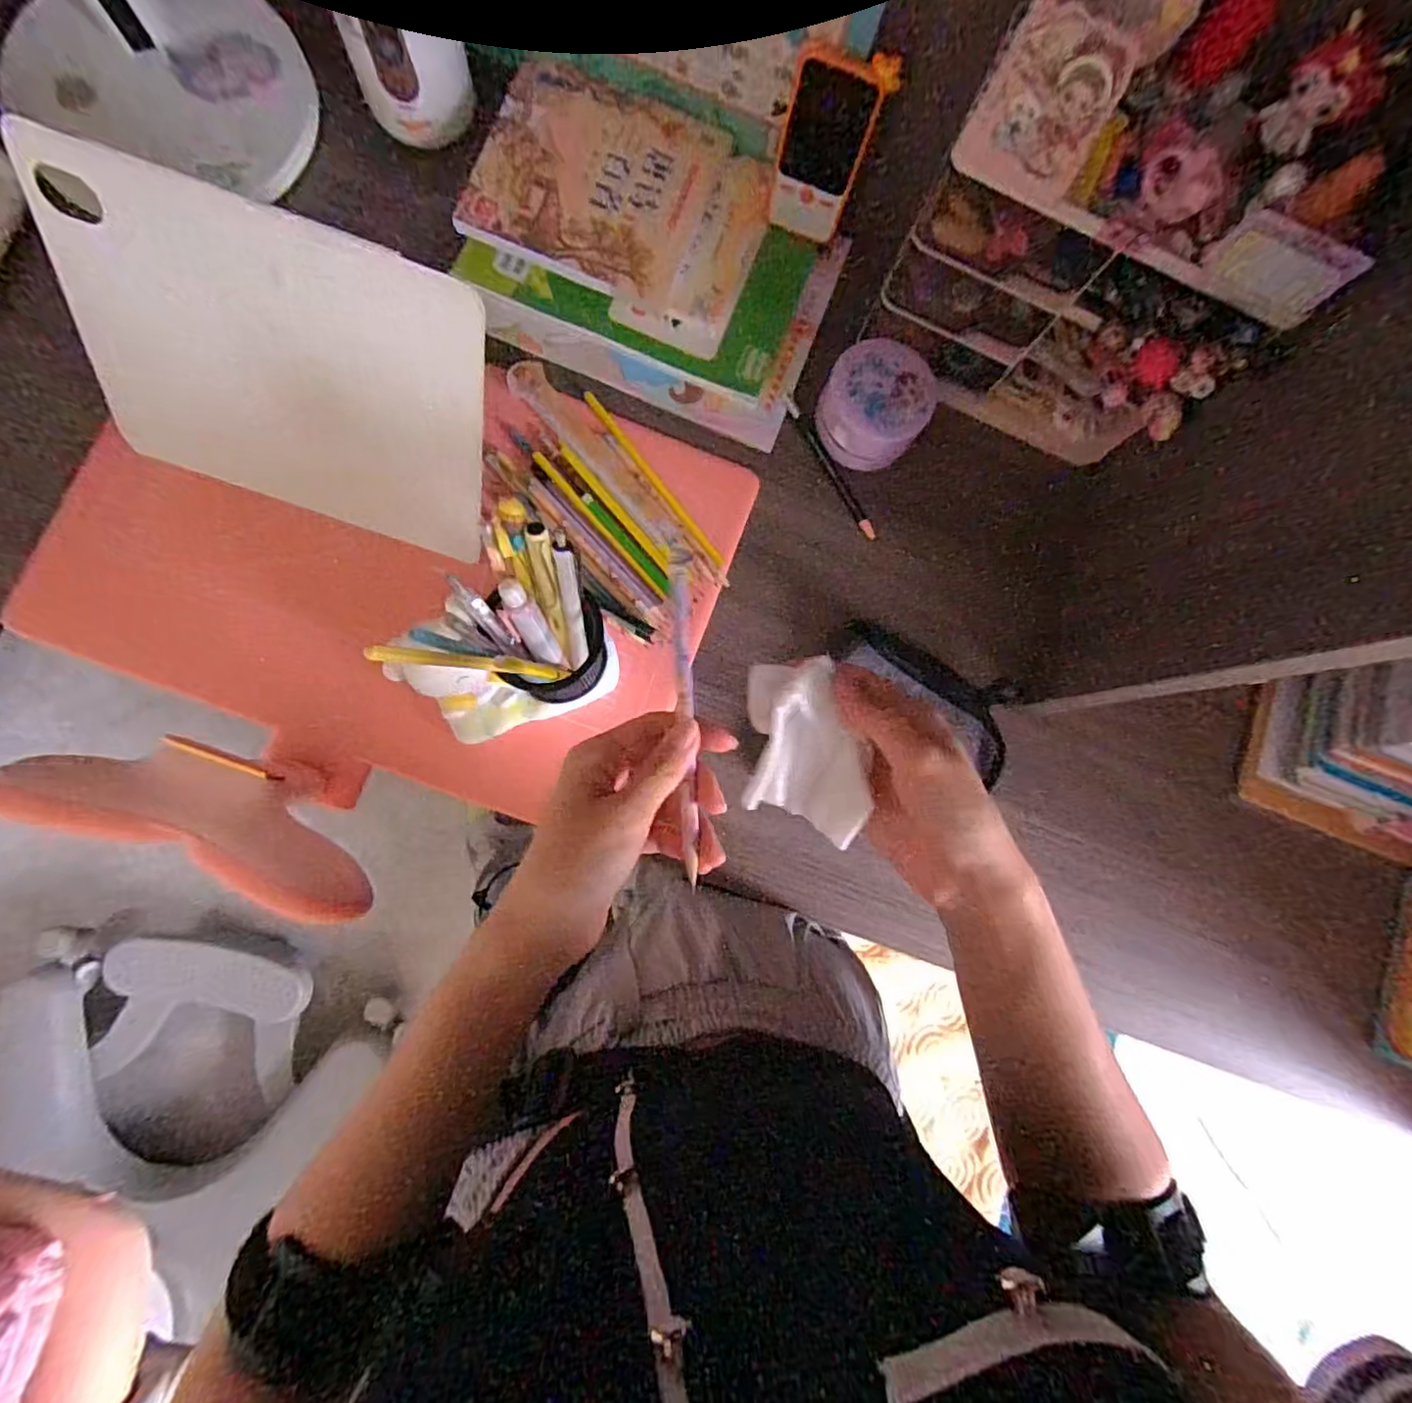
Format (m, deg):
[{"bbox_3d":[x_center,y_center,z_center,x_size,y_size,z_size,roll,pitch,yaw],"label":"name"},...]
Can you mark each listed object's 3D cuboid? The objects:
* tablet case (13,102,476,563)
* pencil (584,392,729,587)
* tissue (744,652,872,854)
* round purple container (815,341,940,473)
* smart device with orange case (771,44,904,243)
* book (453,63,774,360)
[{"bbox_3d":[-0.275,-0.210,0.413,0.267,0.182,0.010,17,41,-2],"label":"tablet case"},{"bbox_3d":[-0.038,-0.171,0.512,0.011,0.009,0.187,-37,89,-9],"label":"pencil"},{"bbox_3d":[0.045,0.026,0.309,0.053,0.026,0.087,-14,85,-7],"label":"tissue"},{"bbox_3d":[0.136,-0.238,0.522,0.082,0.063,0.084,1,84,-6],"label":"round purple container"},{"bbox_3d":[0.088,-0.415,0.480,0.069,0.117,0.015,29,66,2],"label":"smart device with orange case"},{"bbox_3d":[-0.066,-0.395,0.509,0.220,0.019,0.159,22,88,-9],"label":"book"}]

